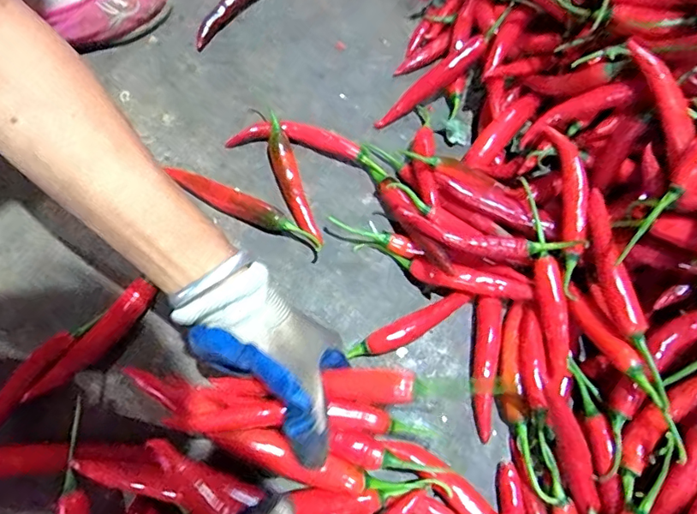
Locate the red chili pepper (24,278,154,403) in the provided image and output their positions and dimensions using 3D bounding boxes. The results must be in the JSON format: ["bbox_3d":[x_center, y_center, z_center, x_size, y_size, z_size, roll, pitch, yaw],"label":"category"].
[{"bbox_3d":[-0.199,0.066,0.382,0.015,0.023,0.116,38,73,10],"label":"red chili pepper"}]

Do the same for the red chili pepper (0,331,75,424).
[{"bbox_3d":[-0.250,0.103,0.370,0.021,0.019,0.112,33,72,9],"label":"red chili pepper"}]

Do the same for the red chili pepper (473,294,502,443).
[{"bbox_3d":[0.112,0.087,0.393,0.022,0.019,0.109,5,70,-1],"label":"red chili pepper"}]

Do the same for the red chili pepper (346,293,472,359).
[{"bbox_3d":[0.050,0.057,0.400,0.106,0.017,0.019,-28,74,-12],"label":"red chili pepper"}]

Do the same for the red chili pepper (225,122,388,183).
[{"bbox_3d":[-0.036,-0.101,0.453,0.144,0.017,0.034,15,70,3],"label":"red chili pepper"}]

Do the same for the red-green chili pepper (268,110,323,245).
[{"bbox_3d":[-0.051,-0.068,0.438,0.019,0.019,0.124,-17,72,-9],"label":"red-green chili pepper"}]

